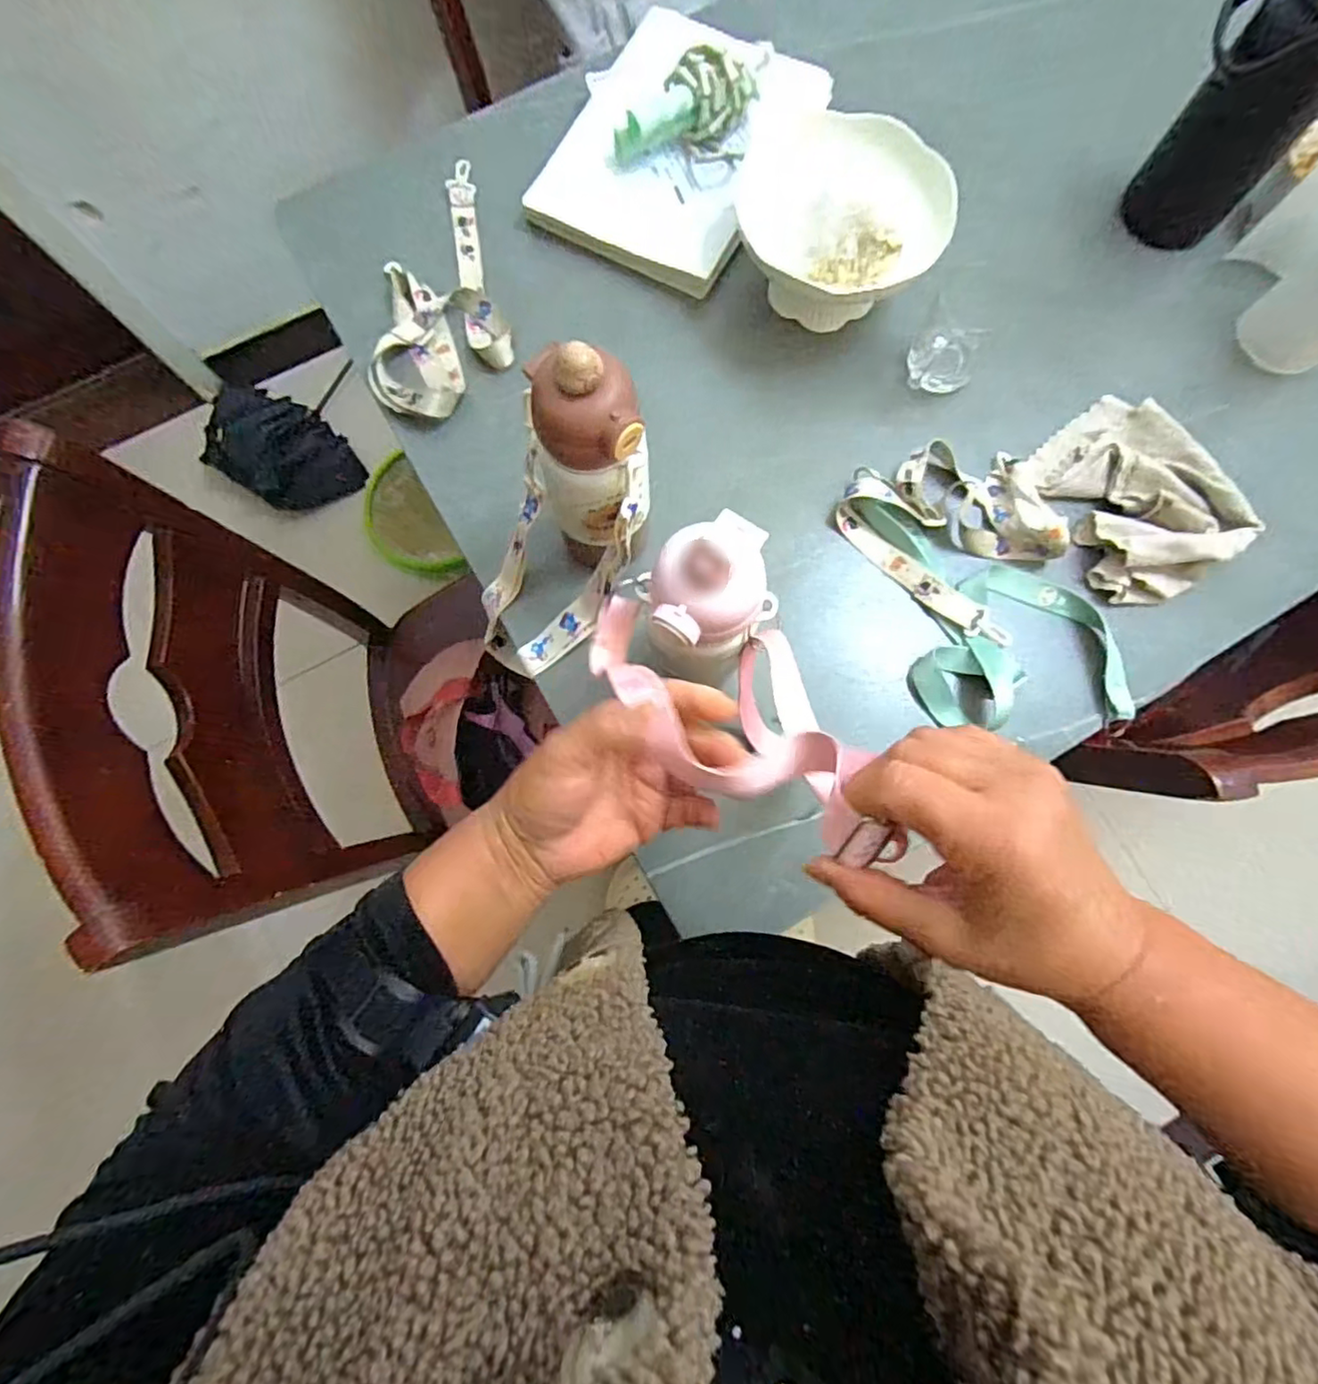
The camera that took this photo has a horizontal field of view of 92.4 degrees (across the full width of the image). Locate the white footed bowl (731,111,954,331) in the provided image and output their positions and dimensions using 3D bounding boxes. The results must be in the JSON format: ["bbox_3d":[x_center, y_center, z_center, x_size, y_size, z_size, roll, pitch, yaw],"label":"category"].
[{"bbox_3d":[0.162,-0.430,0.585,0.178,0.107,0.158,-20,80,-4],"label":"white footed bowl"}]

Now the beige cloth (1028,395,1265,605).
[{"bbox_3d":[0.440,-0.182,0.583,0.137,0.050,0.192,-25,81,-5],"label":"beige cloth"}]

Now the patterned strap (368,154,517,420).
[{"bbox_3d":[-0.209,-0.411,0.638,0.134,0.026,0.297,5,79,1],"label":"patterned strap"}]

